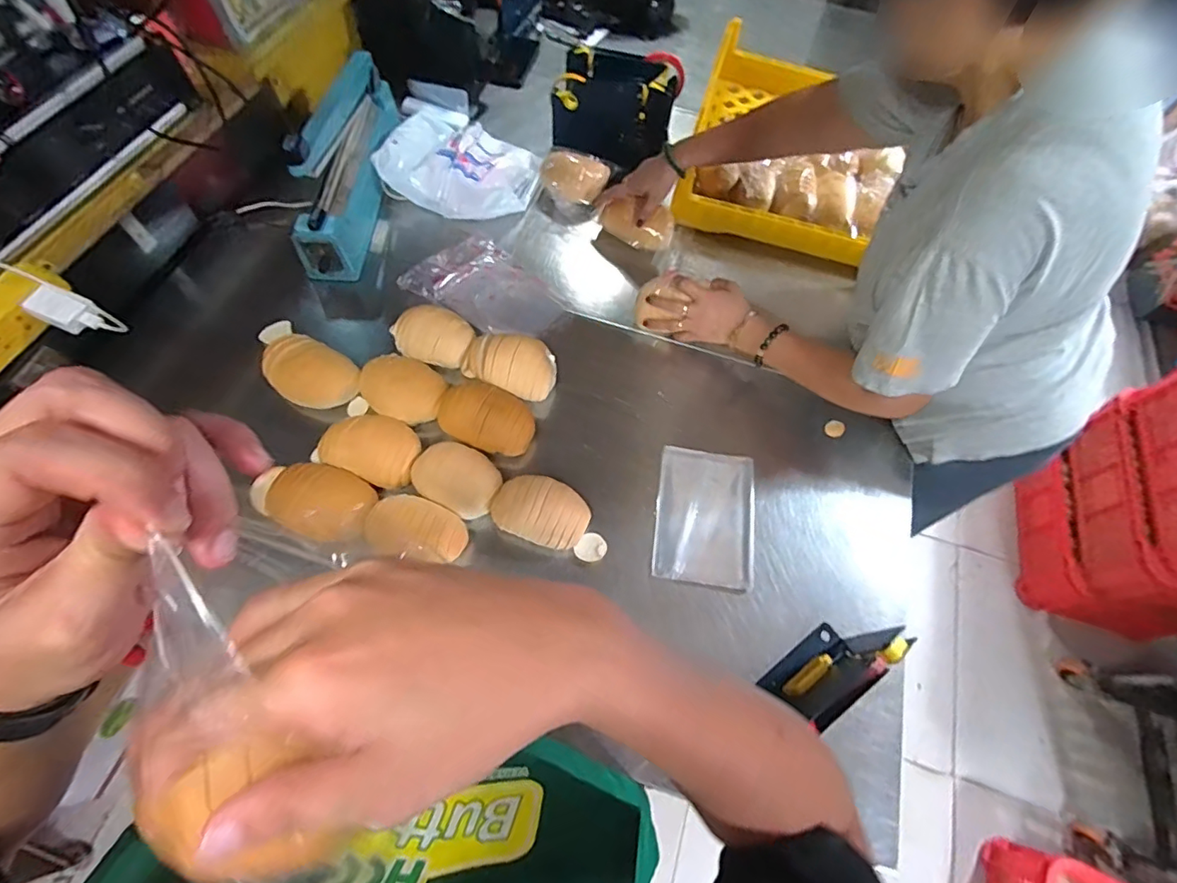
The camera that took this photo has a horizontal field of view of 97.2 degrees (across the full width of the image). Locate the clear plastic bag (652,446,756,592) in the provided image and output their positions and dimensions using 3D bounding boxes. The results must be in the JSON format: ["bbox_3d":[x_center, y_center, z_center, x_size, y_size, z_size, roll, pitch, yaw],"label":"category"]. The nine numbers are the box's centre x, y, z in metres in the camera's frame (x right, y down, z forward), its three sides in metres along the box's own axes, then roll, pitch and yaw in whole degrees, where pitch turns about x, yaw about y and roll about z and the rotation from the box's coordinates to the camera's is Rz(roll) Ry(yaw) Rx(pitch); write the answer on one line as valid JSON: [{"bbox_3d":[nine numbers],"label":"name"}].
[{"bbox_3d":[0.161,0.100,0.704,0.132,0.013,0.182,9,64,1],"label":"clear plastic bag"}]

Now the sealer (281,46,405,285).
[{"bbox_3d":[-0.399,-0.471,0.846,0.093,0.178,0.390,0,64,-4],"label":"sealer"}]

